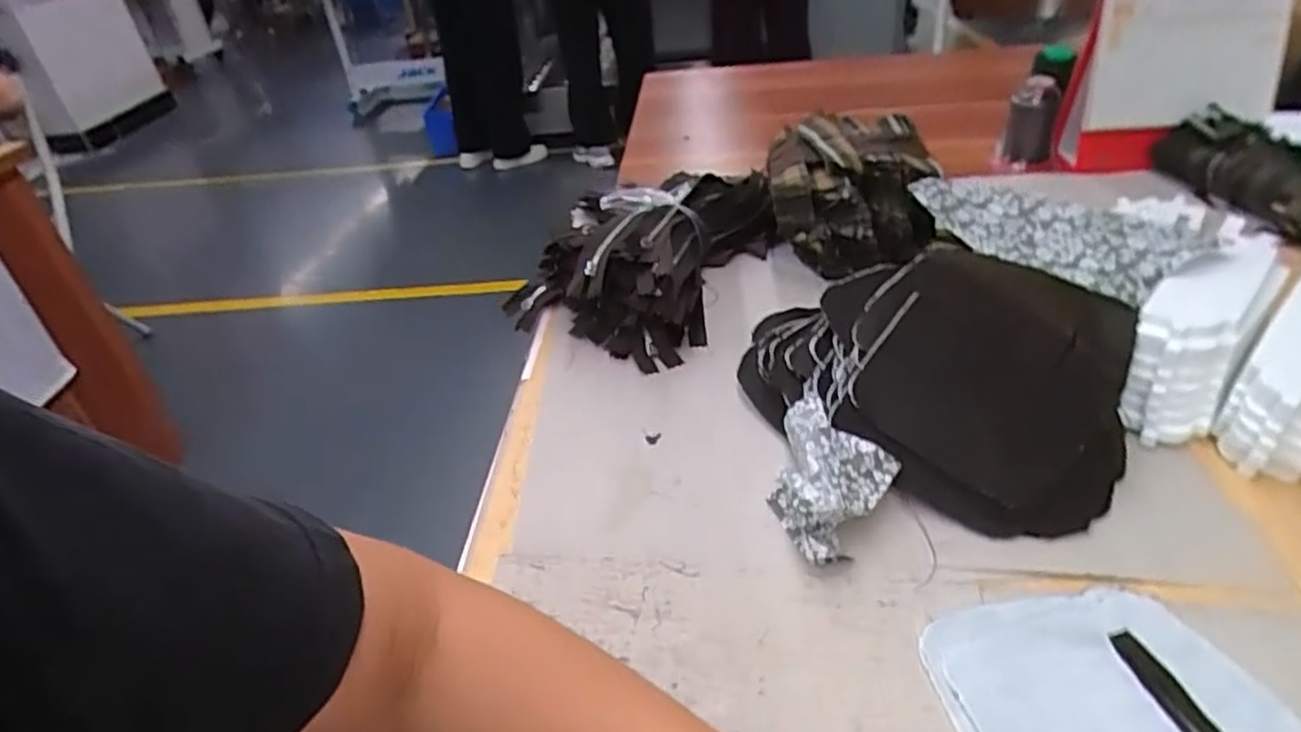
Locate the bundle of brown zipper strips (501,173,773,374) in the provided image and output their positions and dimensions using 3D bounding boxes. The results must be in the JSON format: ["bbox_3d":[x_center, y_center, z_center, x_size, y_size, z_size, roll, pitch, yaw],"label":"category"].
[{"bbox_3d":[0.004,-0.124,0.699,0.186,0.078,0.280,16,42,28],"label":"bundle of brown zipper strips"}]

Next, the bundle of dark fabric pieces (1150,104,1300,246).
[{"bbox_3d":[0.576,-0.178,0.682,0.067,0.071,0.198,-12,36,-8],"label":"bundle of dark fabric pieces"}]

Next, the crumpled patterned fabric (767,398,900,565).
[{"bbox_3d":[0.112,0.072,0.447,0.072,0.042,0.110,6,38,17],"label":"crumpled patterned fabric"}]

